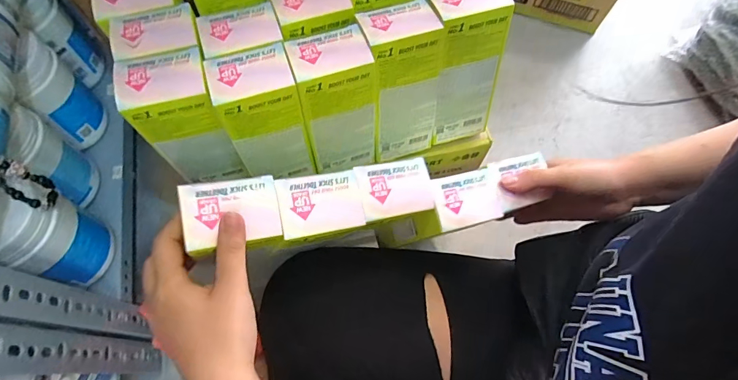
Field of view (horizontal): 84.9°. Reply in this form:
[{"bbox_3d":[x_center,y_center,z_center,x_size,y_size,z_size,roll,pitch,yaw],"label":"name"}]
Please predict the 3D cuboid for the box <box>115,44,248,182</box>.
[{"bbox_3d":[-0.177,-0.064,0.404,0.069,0.149,0.052,-13,67,-7],"label":"box"}]

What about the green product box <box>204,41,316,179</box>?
[{"bbox_3d":[-0.103,-0.072,0.407,0.072,0.144,0.062,-15,67,-8],"label":"green product box"}]

